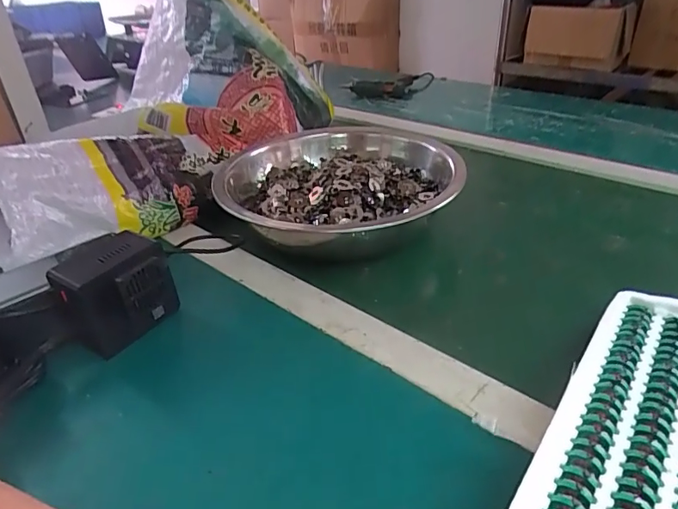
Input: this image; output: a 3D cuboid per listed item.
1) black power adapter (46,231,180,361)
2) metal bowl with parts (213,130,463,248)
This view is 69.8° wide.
[{"bbox_3d":[-0.175,0.034,0.389,0.069,0.074,0.074,9,34,19],"label":"black power adapter"},{"bbox_3d":[0.004,-0.069,0.535,0.246,0.067,0.253,-3,32,2],"label":"metal bowl with parts"}]

